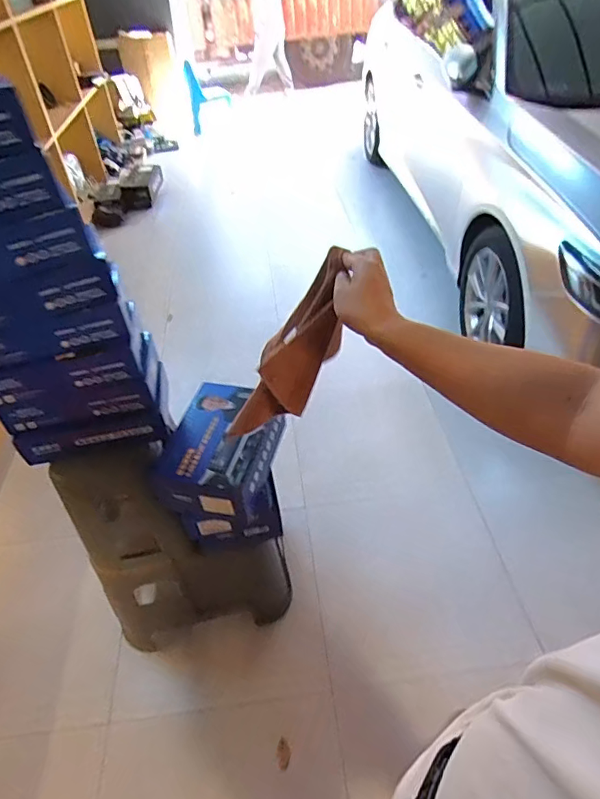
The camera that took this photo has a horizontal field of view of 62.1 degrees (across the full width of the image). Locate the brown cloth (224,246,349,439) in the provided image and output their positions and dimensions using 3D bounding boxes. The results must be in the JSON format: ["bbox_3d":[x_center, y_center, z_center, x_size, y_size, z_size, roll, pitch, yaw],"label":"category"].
[{"bbox_3d":[-0.013,-0.074,0.777,0.075,0.350,0.102,7,37,-29],"label":"brown cloth"}]

